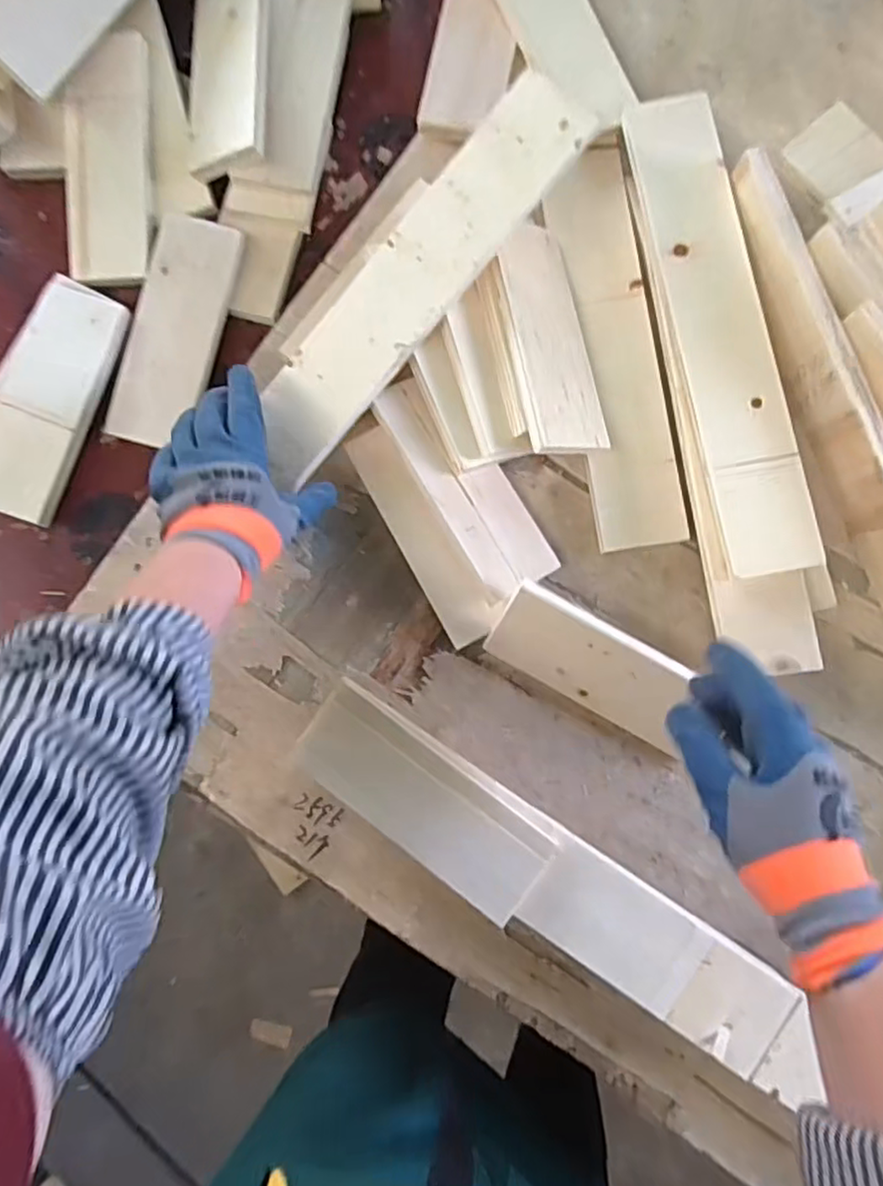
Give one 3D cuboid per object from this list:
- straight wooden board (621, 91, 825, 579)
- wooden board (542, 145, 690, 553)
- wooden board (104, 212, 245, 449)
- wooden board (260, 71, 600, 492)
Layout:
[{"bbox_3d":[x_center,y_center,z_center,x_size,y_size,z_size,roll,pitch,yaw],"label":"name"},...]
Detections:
[{"bbox_3d":[0.225,-0.216,0.540,0.072,0.008,0.402,-12,84,3],"label":"straight wooden board"},{"bbox_3d":[0.146,-0.208,0.568,0.073,0.017,0.337,-9,83,2],"label":"wooden board"},{"bbox_3d":[-0.230,-0.224,0.577,0.070,0.016,0.194,15,84,5],"label":"wooden board"},{"bbox_3d":[-0.028,-0.242,0.520,0.079,0.014,0.343,42,97,2],"label":"wooden board"}]

